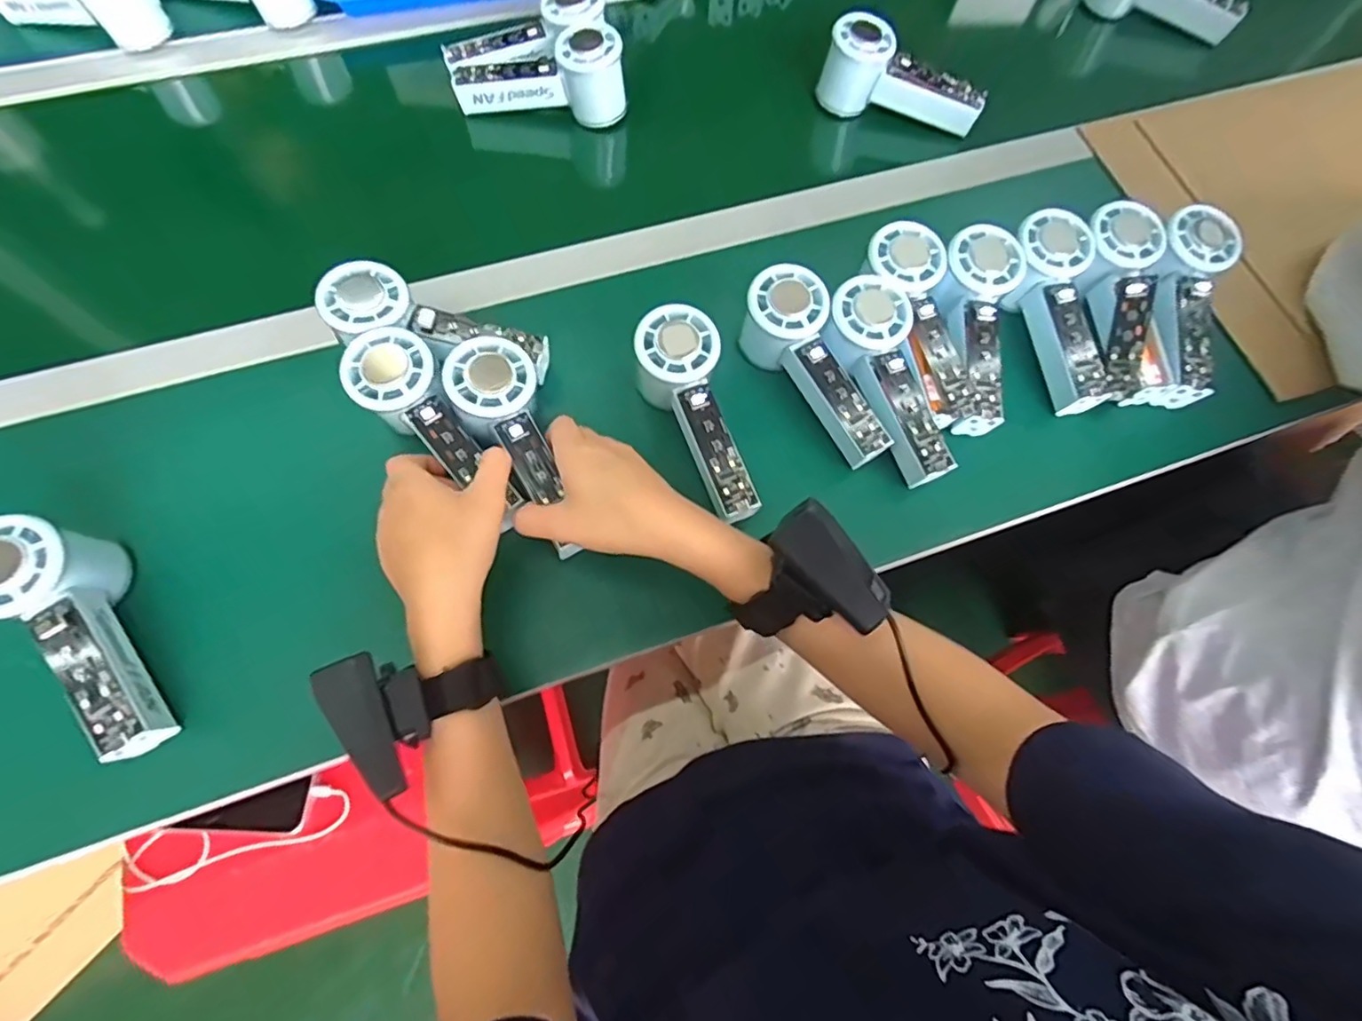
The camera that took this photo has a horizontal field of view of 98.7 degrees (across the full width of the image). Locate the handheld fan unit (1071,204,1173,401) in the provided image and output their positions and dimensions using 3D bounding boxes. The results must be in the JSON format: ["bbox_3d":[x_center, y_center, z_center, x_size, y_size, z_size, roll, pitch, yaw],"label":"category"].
[{"bbox_3d":[0.346,-0.162,0.456,0.062,0.037,0.156,-6,89,-5],"label":"handheld fan unit"}]

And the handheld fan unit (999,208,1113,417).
[{"bbox_3d":[0.297,-0.154,0.460,0.056,0.050,0.154,-10,90,-6],"label":"handheld fan unit"}]

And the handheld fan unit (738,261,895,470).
[{"bbox_3d":[0.098,-0.104,0.439,0.057,0.056,0.154,-32,90,-13],"label":"handheld fan unit"}]

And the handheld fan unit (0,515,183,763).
[{"bbox_3d":[-0.361,0.077,0.355,0.050,0.056,0.155,-33,90,-13],"label":"handheld fan unit"}]

